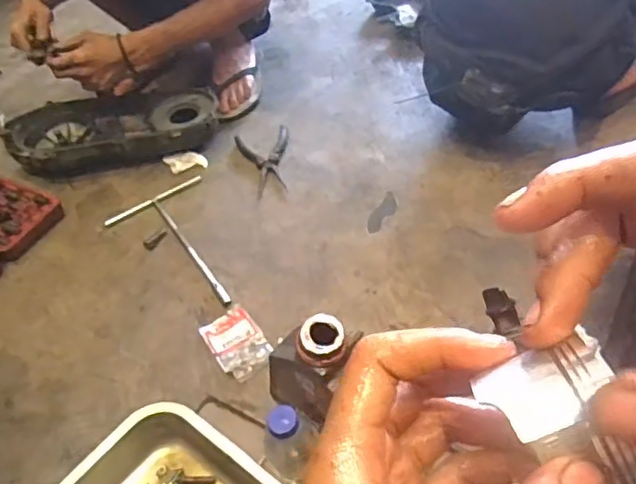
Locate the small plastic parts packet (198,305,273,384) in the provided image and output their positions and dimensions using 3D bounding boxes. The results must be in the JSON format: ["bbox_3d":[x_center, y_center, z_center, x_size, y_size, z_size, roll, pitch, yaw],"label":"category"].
[{"bbox_3d":[-0.118,0.149,0.907,0.077,0.016,0.128,-28,50,-16],"label":"small plastic parts packet"}]

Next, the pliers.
[{"bbox_3d":[-0.093,-0.161,1.187,0.102,0.008,0.186,-13,46,-7],"label":"pliers"}]

